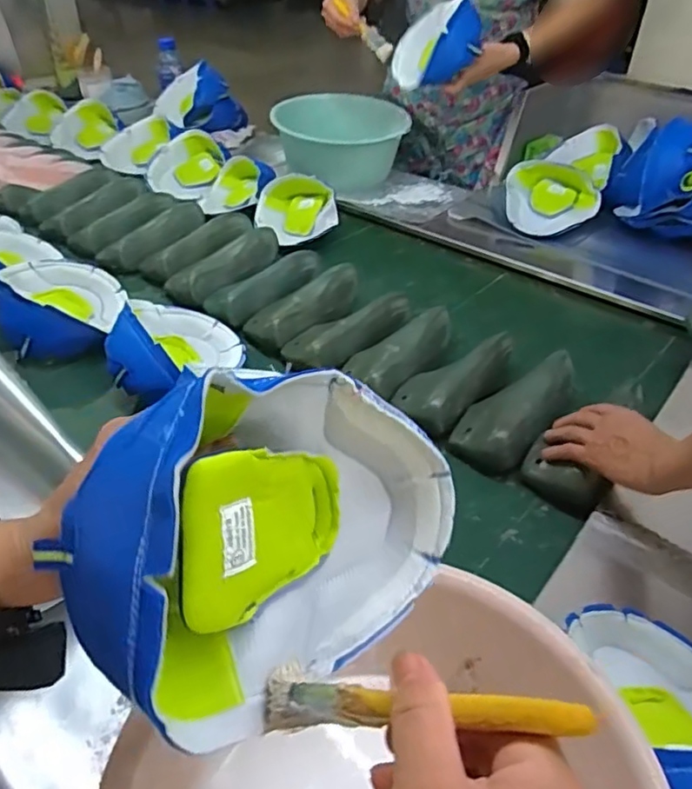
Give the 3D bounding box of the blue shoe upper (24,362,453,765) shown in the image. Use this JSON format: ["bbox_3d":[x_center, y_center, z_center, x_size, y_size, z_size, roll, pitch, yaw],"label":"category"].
[{"bbox_3d":[-0.035,0.071,0.326,0.095,0.167,0.201,4,5,42],"label":"blue shoe upper"}]

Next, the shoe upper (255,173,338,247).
[{"bbox_3d":[-0.099,-0.366,1.218,0.153,0.077,0.169,-7,40,-10],"label":"shoe upper"}]

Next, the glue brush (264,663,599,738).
[{"bbox_3d":[0.028,0.135,0.263,0.148,0.031,0.019,-14,31,30],"label":"glue brush"}]

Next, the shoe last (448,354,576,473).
[{"bbox_3d":[0.226,0.013,0.797,0.216,0.053,0.098,-39,53,-23],"label":"shoe last"}]

